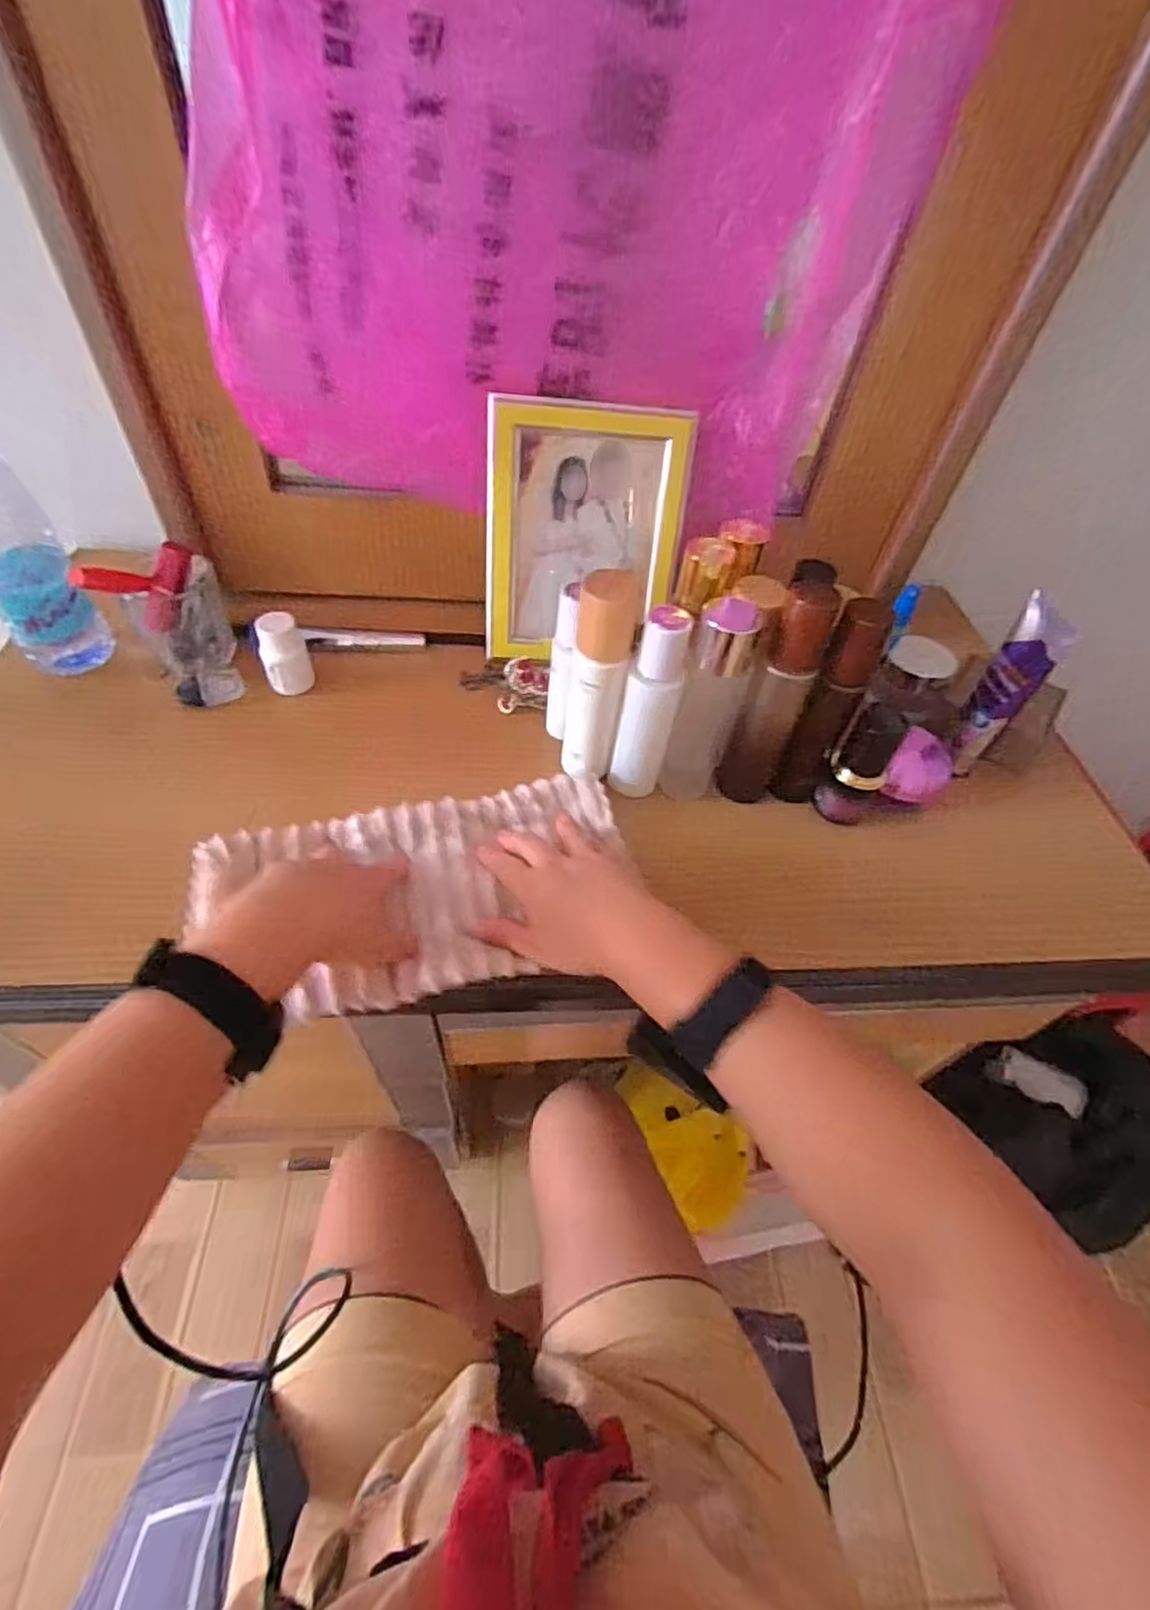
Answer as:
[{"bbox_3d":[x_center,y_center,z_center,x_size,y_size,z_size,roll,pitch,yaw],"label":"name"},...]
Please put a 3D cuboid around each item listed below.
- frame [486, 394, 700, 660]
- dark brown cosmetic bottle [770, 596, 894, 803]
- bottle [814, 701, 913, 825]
[{"bbox_3d":[0.009,-0.242,0.588,0.169,0.190,0.025,0,31,-6],"label":"frame"},{"bbox_3d":[0.190,-0.071,0.500,0.037,0.169,0.033,19,52,10],"label":"dark brown cosmetic bottle"},{"bbox_3d":[0.225,-0.030,0.528,0.041,0.103,0.034,34,56,21],"label":"bottle"}]

